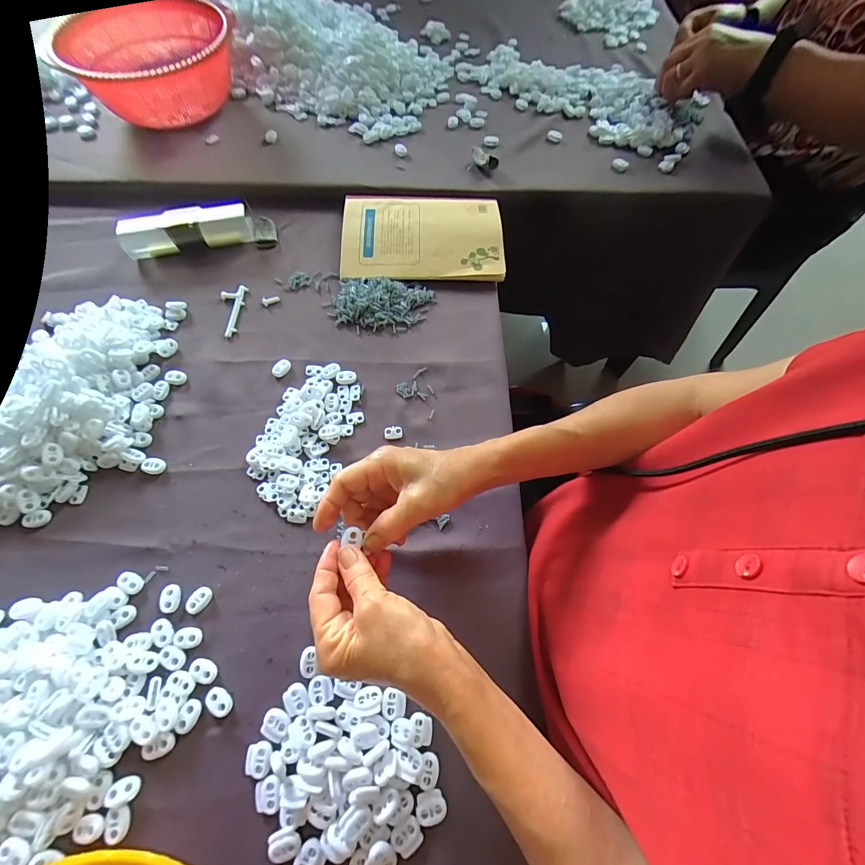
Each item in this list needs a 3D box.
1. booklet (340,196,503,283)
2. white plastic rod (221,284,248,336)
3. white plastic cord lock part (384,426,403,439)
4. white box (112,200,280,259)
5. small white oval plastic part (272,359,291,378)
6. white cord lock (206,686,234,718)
[{"bbox_3d":[-0.013,-0.262,0.490,0.204,0.015,0.141,0,70,-1],"label":"booklet"},{"bbox_3d":[-0.243,-0.147,0.449,0.027,0.006,0.073,2,67,1],"label":"white plastic rod"},{"bbox_3d":[-0.041,0.000,0.396,0.019,0.004,0.013,-1,67,0],"label":"white plastic cord lock part"},{"bbox_3d":[-0.297,-0.261,0.479,0.181,0.036,0.053,-8,67,-3],"label":"white box"},{"bbox_3d":[-0.168,-0.071,0.417,0.012,0.009,0.022,32,70,13],"label":"small white oval plastic part"},{"bbox_3d":[-0.169,0.213,0.297,0.023,0.004,0.014,34,71,14],"label":"white cord lock"}]

